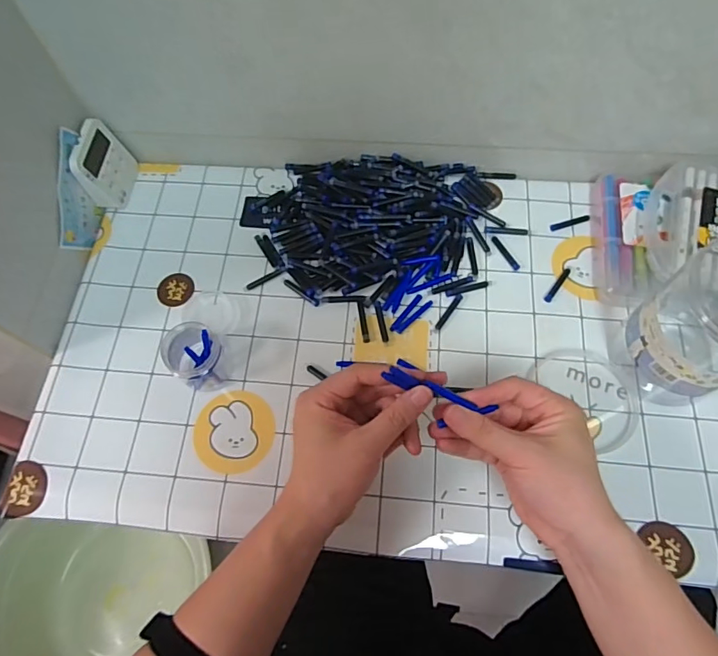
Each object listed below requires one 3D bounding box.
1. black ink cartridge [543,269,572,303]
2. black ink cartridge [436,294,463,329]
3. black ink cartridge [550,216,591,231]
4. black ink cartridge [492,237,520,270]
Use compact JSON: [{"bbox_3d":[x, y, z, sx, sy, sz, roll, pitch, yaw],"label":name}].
[{"bbox_3d":[0.211,-0.046,0.525,0.009,0.004,0.048,35,71,15],"label":"black ink cartridge"},{"bbox_3d":[0.094,-0.018,0.516,0.008,0.004,0.047,33,71,14],"label":"black ink cartridge"},{"bbox_3d":[0.237,-0.119,0.558,0.045,0.006,0.008,-15,67,-5],"label":"black ink cartridge"},{"bbox_3d":[0.160,-0.082,0.540,0.008,0.004,0.045,-29,69,-11],"label":"black ink cartridge"}]

